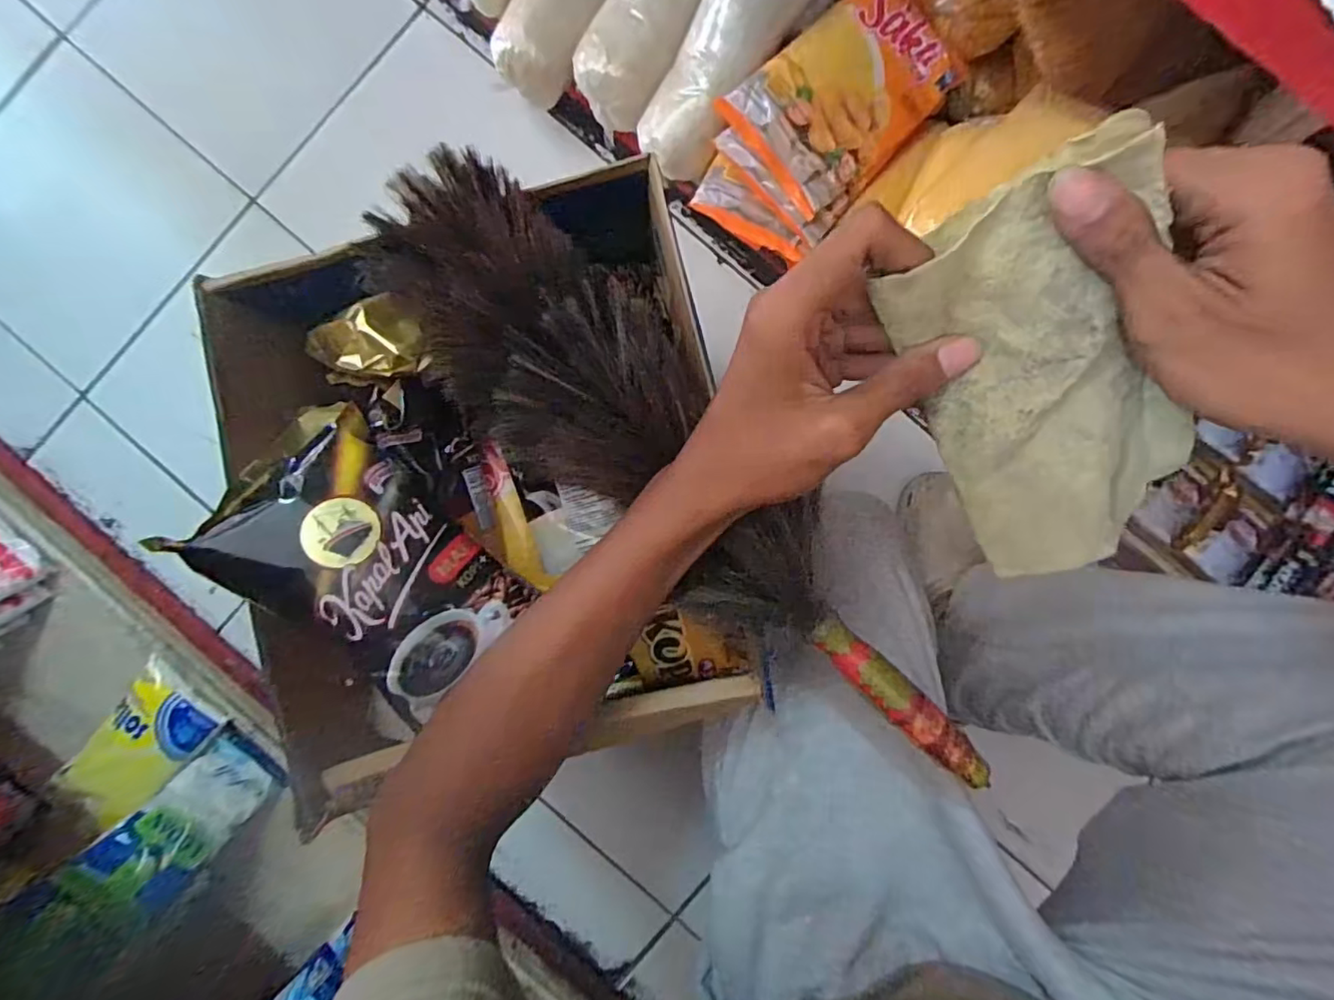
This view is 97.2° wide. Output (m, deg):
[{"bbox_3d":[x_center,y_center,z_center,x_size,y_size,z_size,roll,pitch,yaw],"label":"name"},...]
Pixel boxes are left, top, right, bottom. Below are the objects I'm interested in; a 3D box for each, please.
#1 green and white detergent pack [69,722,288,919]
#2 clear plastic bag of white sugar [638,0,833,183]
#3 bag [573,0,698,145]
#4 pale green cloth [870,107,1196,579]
[{"bbox_3d":[-0.457,0.310,0.571,0.092,0.026,0.145,51,53,-14],"label":"green and white detergent pack"},{"bbox_3d":[0.050,-0.414,0.542,0.100,0.080,0.217,35,109,1],"label":"clear plastic bag of white sugar"},{"bbox_3d":[-0.011,-0.453,0.549,0.070,0.055,0.201,36,108,1],"label":"bag"},{"bbox_3d":[0.147,-0.046,0.226,0.088,0.033,0.142,-27,107,21],"label":"pale green cloth"}]

